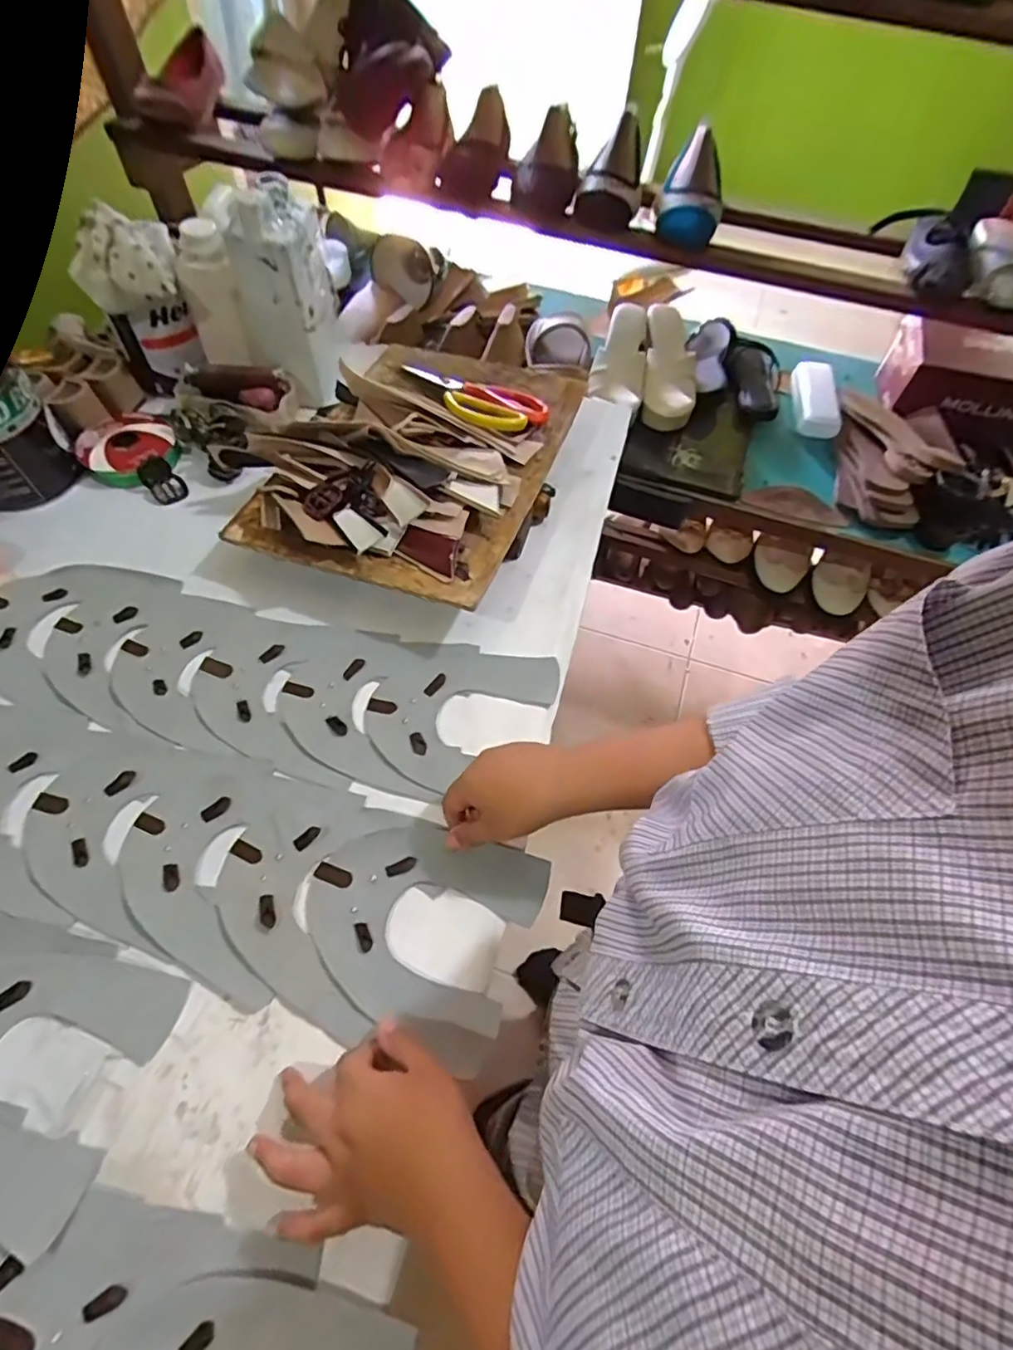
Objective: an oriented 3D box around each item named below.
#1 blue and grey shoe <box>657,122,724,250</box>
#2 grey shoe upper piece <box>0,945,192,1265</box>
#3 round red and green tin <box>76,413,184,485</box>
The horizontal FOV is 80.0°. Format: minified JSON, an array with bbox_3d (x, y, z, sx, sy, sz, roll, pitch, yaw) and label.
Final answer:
[{"bbox_3d":[0.247,-0.644,0.783,0.073,0.078,0.236,13,60,4],"label":"blue and grey shoe"},{"bbox_3d":[-0.317,0.249,0.393,0.162,0.007,0.145,19,60,7],"label":"grey shoe upper piece"},{"bbox_3d":[-0.414,-0.249,0.660,0.095,0.021,0.091,2,60,-3],"label":"round red and green tin"}]

